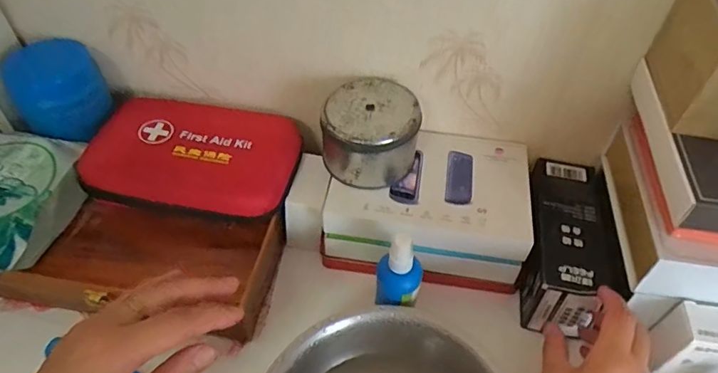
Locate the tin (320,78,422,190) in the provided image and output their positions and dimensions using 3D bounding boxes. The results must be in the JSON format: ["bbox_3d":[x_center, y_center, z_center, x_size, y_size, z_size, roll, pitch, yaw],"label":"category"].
[{"bbox_3d":[0.010,-0.051,0.476,0.089,0.069,0.084,0,49,0],"label":"tin"}]

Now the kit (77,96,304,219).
[{"bbox_3d":[-0.168,-0.030,0.511,0.202,0.055,0.114,11,73,2],"label":"kit"}]

